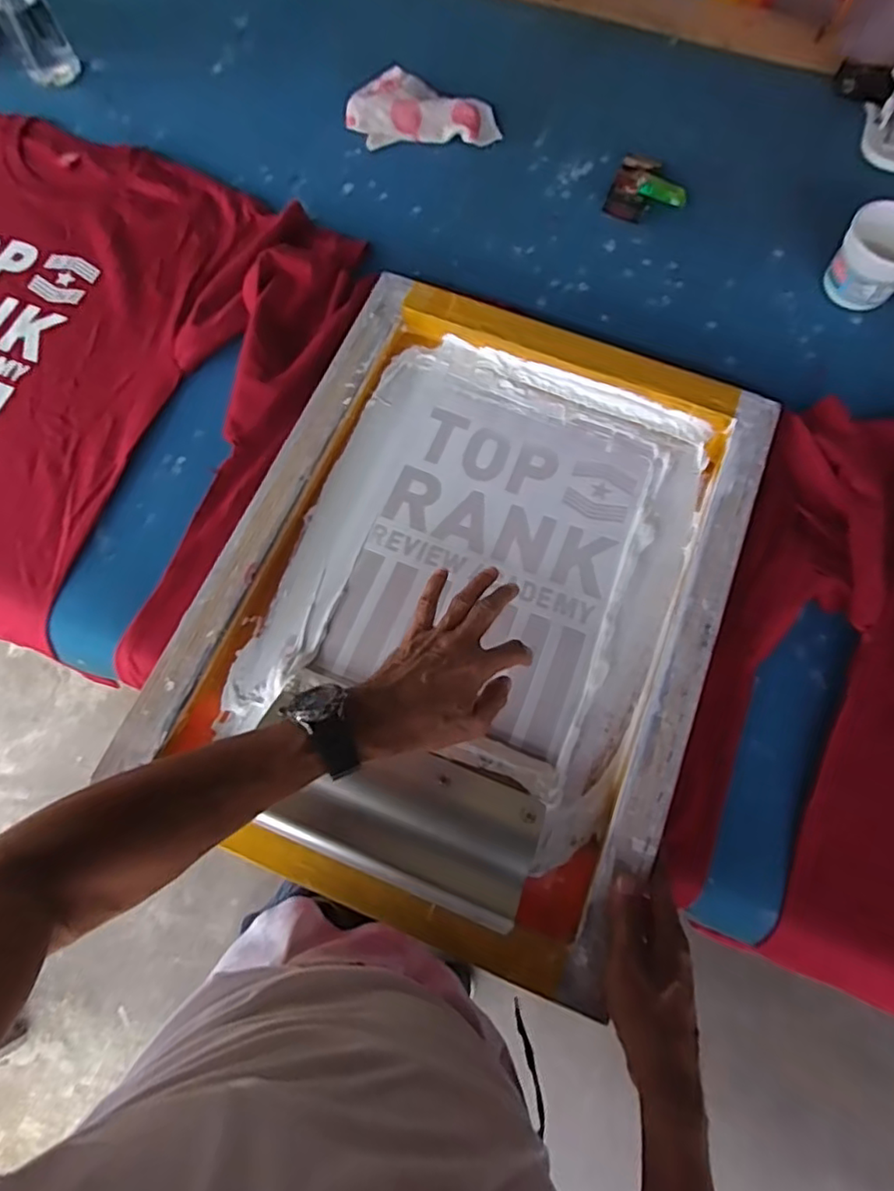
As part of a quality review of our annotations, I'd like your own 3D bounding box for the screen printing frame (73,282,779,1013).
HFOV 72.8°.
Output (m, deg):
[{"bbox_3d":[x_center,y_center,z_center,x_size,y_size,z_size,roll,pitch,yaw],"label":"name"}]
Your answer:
[{"bbox_3d":[0.023,-0.013,0.588,0.451,0.051,0.591,21,71,7],"label":"screen printing frame"}]

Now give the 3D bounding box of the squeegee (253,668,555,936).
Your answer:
[{"bbox_3d":[-0.043,0.161,0.512,0.246,0.056,0.137,20,71,7],"label":"squeegee"}]

